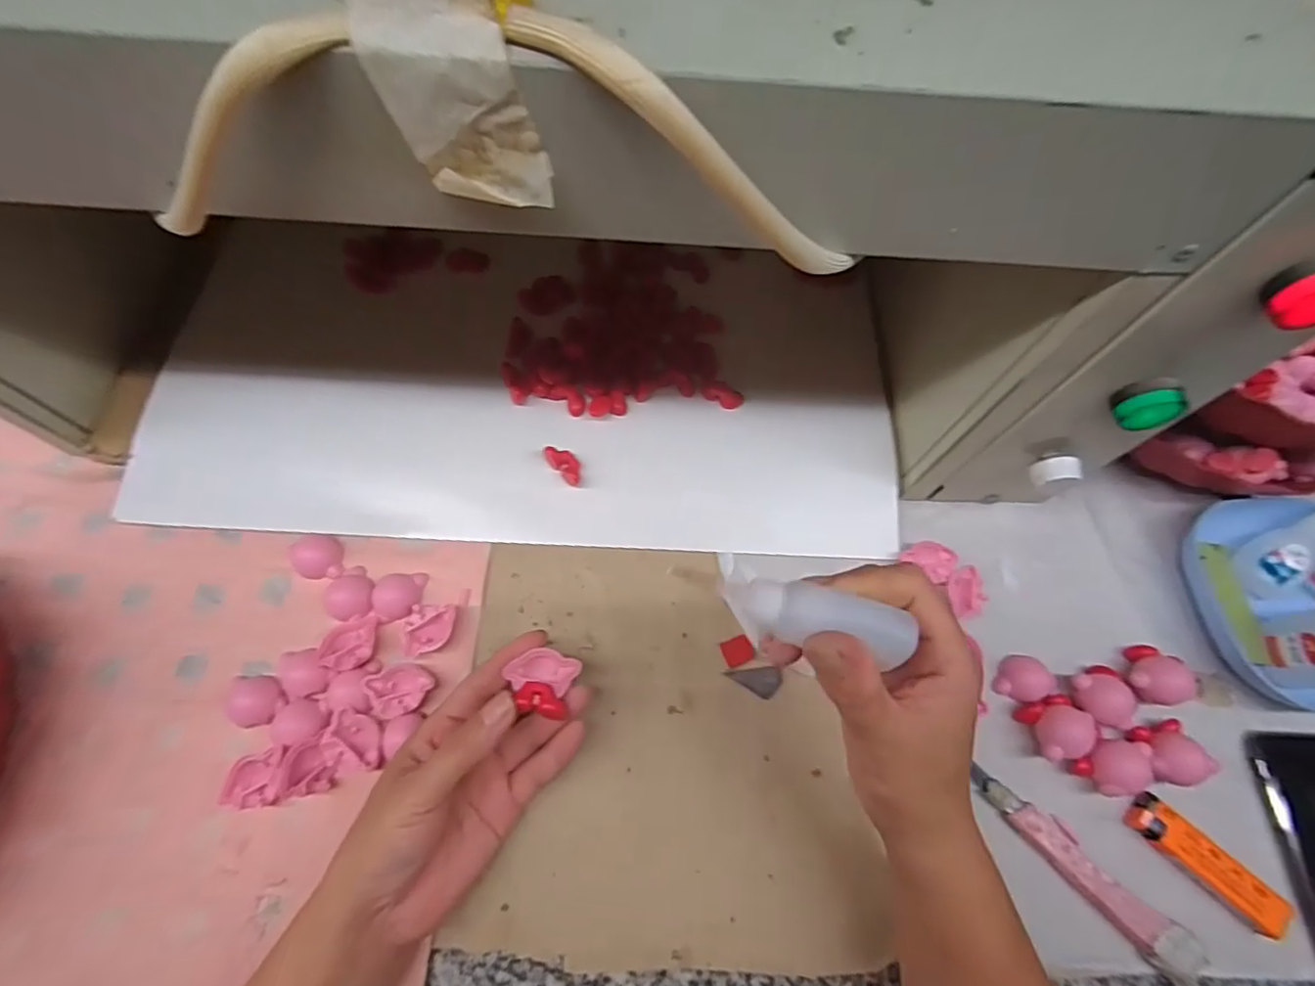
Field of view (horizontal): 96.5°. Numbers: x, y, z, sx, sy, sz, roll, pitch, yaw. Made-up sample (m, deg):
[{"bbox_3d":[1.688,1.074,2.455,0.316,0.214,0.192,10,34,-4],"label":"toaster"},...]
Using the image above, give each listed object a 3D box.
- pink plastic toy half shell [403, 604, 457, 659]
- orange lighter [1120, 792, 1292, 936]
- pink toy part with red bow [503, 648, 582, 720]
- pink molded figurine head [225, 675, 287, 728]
[{"bbox_3d":[-0.138,0.085,0.357,0.028,0.013,0.030,2,66,-2],"label":"pink plastic toy half shell"},{"bbox_3d":[0.307,0.207,0.328,0.083,0.008,0.025,41,70,14],"label":"orange lighter"},{"bbox_3d":[-0.061,0.099,0.309,0.033,0.013,0.033,18,64,5],"label":"pink toy part with red bow"},{"bbox_3d":[-0.230,0.121,0.342,0.028,0.017,0.028,1,66,-2],"label":"pink molded figurine head"}]

